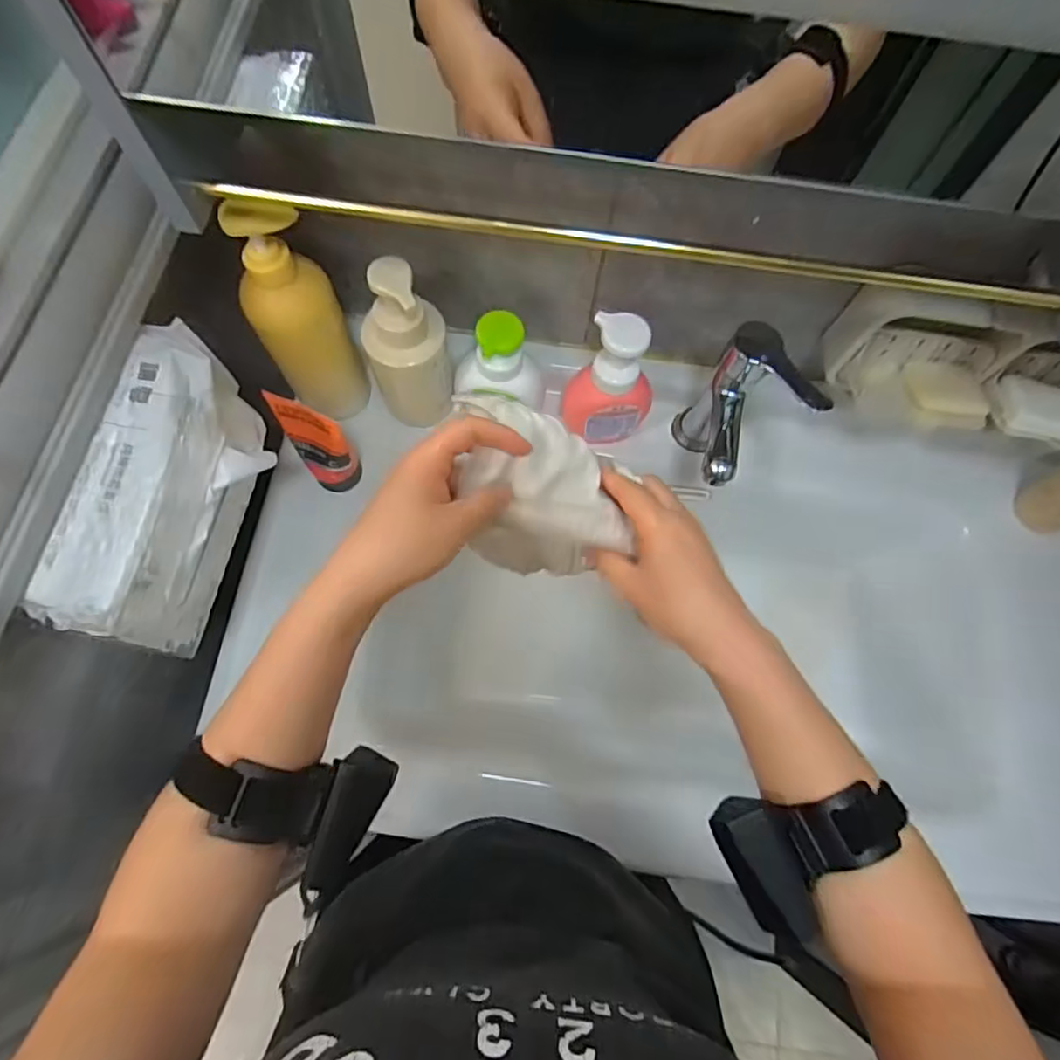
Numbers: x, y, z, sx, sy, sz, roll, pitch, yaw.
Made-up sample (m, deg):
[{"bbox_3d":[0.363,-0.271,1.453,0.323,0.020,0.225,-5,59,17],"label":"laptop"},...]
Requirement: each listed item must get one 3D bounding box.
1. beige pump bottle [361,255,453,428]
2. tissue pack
[{"bbox_3d":[-0.110,-0.163,0.532,0.070,0.164,0.062,-14,73,-7],"label":"beige pump bottle"},{"bbox_3d":[-0.264,-0.030,0.442,0.072,0.105,0.227,10,72,1],"label":"tissue pack"}]

